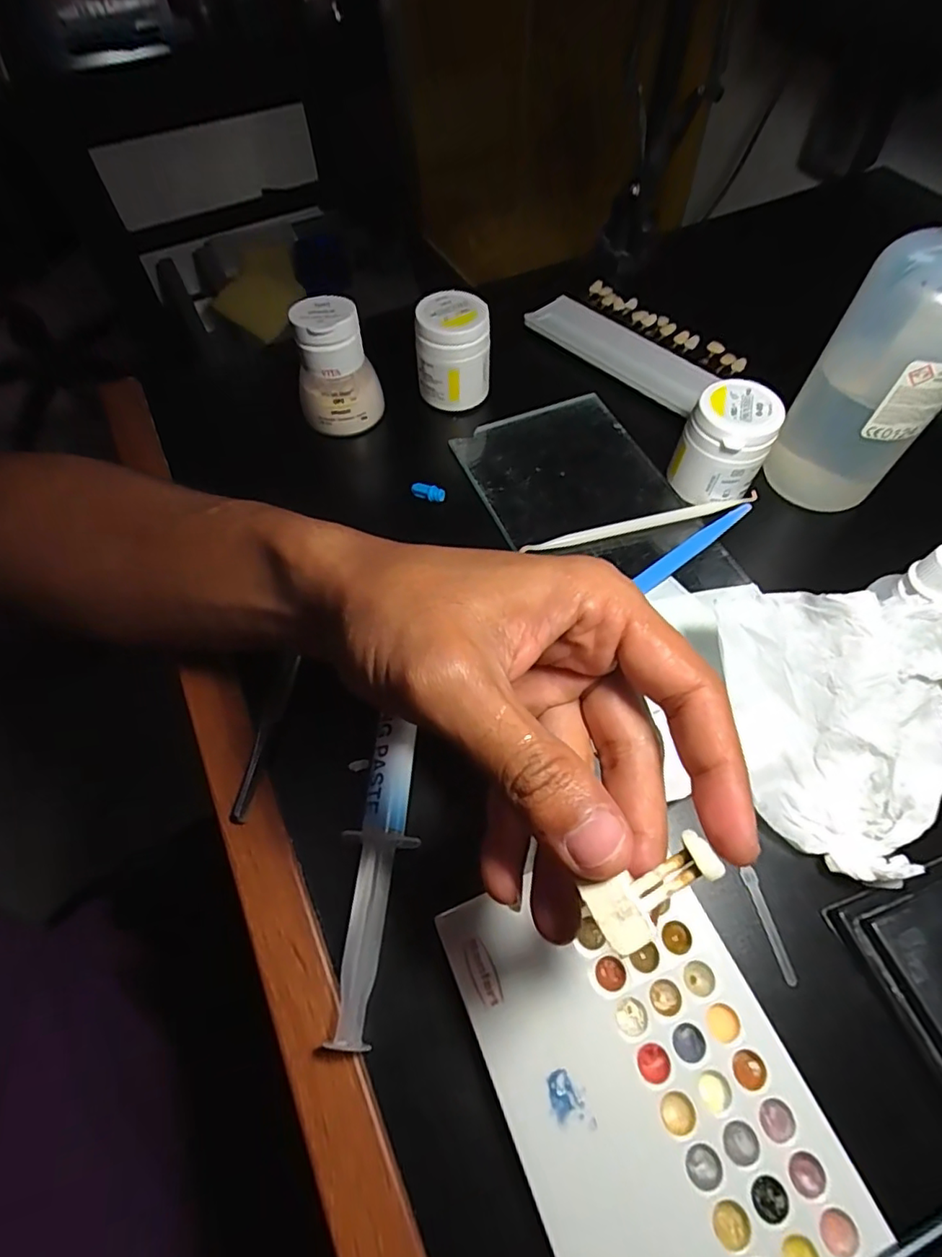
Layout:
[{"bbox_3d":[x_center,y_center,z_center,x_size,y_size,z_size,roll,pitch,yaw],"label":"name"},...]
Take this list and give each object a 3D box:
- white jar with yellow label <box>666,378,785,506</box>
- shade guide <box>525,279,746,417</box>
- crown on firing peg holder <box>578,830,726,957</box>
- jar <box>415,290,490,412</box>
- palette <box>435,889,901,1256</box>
[{"bbox_3d":[0.133,-0.096,0.301,0.043,0.051,0.040,-1,60,1],"label":"white jar with yellow label"},{"bbox_3d":[0.112,-0.197,0.393,0.135,0.010,0.070,37,67,20],"label":"shade guide"},{"bbox_3d":[0.042,0.060,0.131,0.031,0.008,0.015,-25,62,-14],"label":"crown on firing peg holder"},{"bbox_3d":[-0.011,-0.165,0.342,0.045,0.052,0.040,-1,60,1],"label":"jar"},{"bbox_3d":[0.060,0.153,0.184,0.092,0.009,0.145,-21,62,-10],"label":"palette"}]

